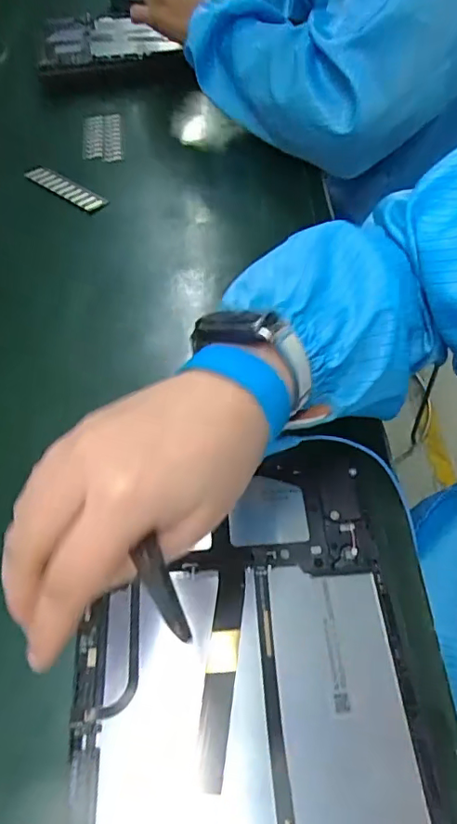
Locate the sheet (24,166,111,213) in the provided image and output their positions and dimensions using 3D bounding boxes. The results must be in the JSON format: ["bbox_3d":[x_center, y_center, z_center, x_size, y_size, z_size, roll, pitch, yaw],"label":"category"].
[{"bbox_3d":[-0.160,-0.221,0.523,0.104,0.006,0.020,32,60,21],"label":"sheet"}]

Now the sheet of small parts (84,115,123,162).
[{"bbox_3d":[-0.139,-0.302,0.586,0.042,0.009,0.103,-7,54,-5],"label":"sheet of small parts"}]

